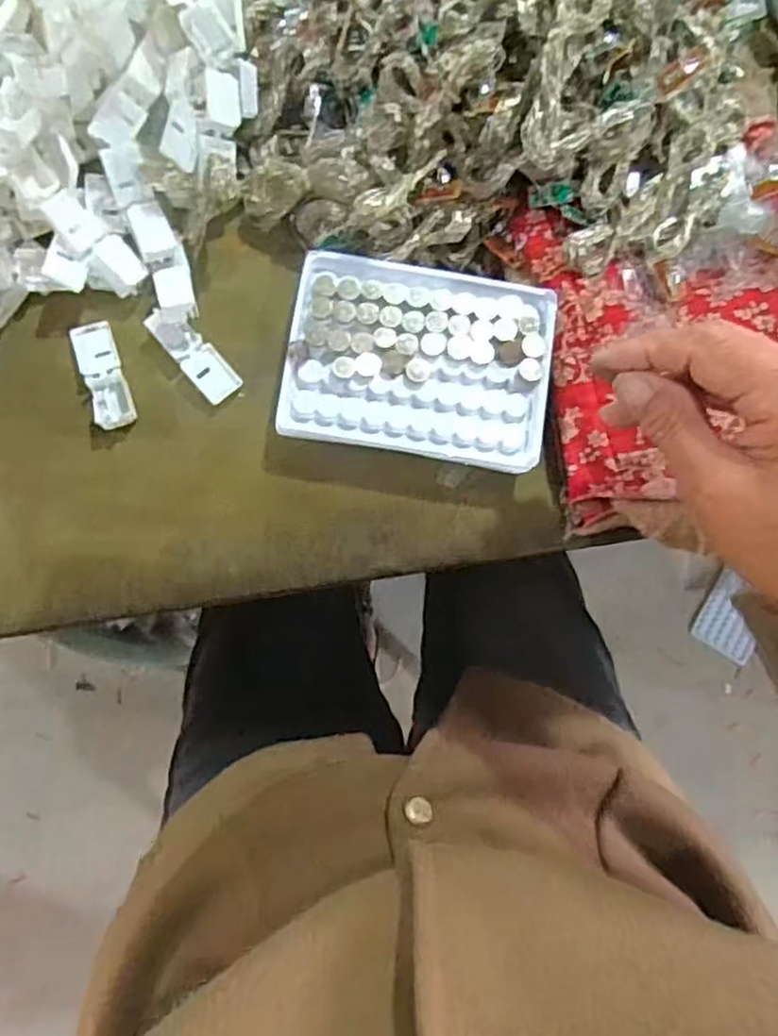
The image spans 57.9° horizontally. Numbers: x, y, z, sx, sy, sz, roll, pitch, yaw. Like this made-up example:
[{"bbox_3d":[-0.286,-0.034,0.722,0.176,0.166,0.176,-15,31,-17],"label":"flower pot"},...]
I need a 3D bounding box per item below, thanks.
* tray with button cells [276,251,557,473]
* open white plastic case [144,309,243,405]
[{"bbox_3d":[0.015,-0.078,0.357,0.128,0.024,0.093,9,83,-2],"label":"tray with button cells"},{"bbox_3d":[-0.100,-0.084,0.357,0.020,0.011,0.054,-43,88,-7],"label":"open white plastic case"}]

